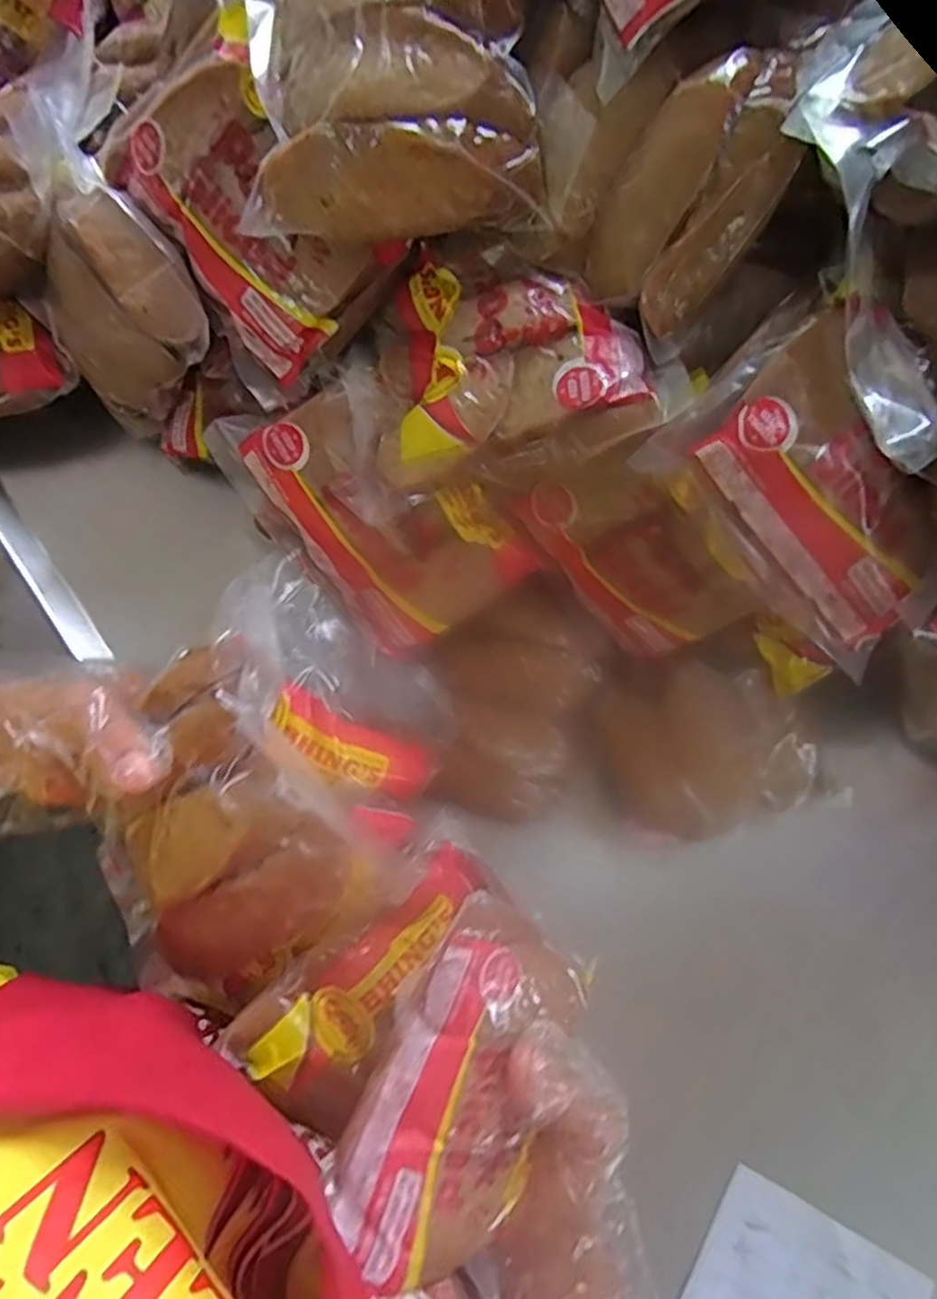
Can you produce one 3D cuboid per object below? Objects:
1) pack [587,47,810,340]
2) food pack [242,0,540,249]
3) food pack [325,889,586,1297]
[{"bbox_3d":[0.089,-0.170,0.267,0.047,0.048,0.085,44,125,20],"label":"pack"},{"bbox_3d":[-0.033,-0.229,0.278,0.115,0.047,0.117,-3,80,-2],"label":"food pack"},{"bbox_3d":[-0.005,0.166,0.276,0.071,0.040,0.126,29,74,-14],"label":"food pack"}]

